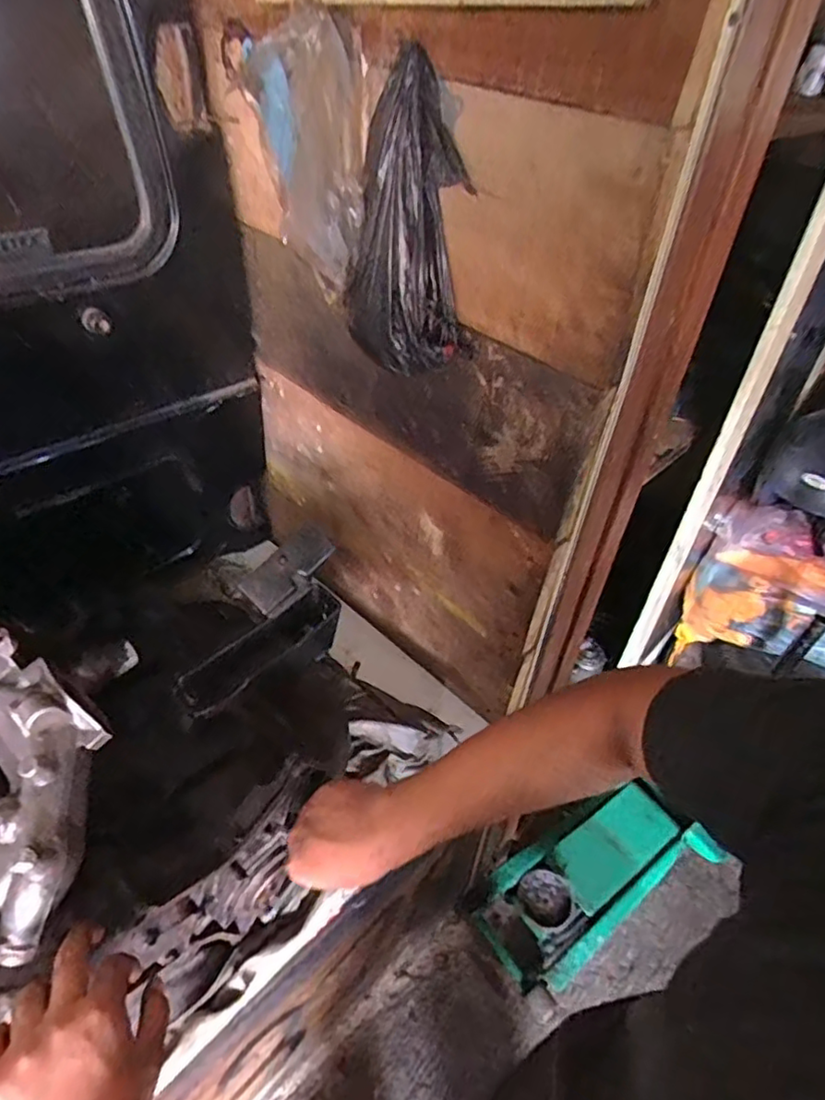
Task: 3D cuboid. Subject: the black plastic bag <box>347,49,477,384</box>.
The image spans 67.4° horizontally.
[{"bbox_3d":[-0.002,-0.296,0.583,0.132,0.252,0.030,27,45,24],"label":"black plastic bag"}]

